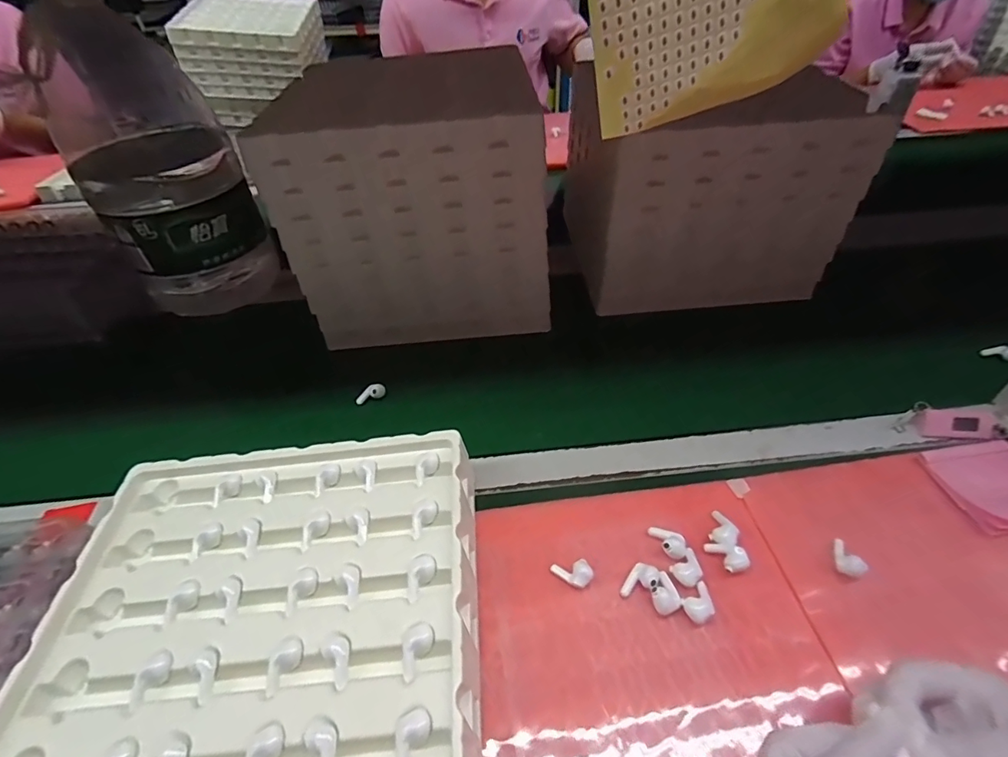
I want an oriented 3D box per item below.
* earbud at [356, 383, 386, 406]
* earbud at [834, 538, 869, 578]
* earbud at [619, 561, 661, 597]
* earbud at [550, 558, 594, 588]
[{"bbox_3d":[-0.144,0.017,0.518,0.034,0.013,0.014,-27,45,4],"label":"earbud"},{"bbox_3d":[0.254,0.133,0.354,0.016,0.020,0.027,17,48,19],"label":"earbud"},{"bbox_3d":[0.100,0.148,0.349,0.020,0.015,0.028,29,53,29],"label":"earbud"},{"bbox_3d":[0.051,0.143,0.358,0.029,0.016,0.017,27,52,27],"label":"earbud"}]

